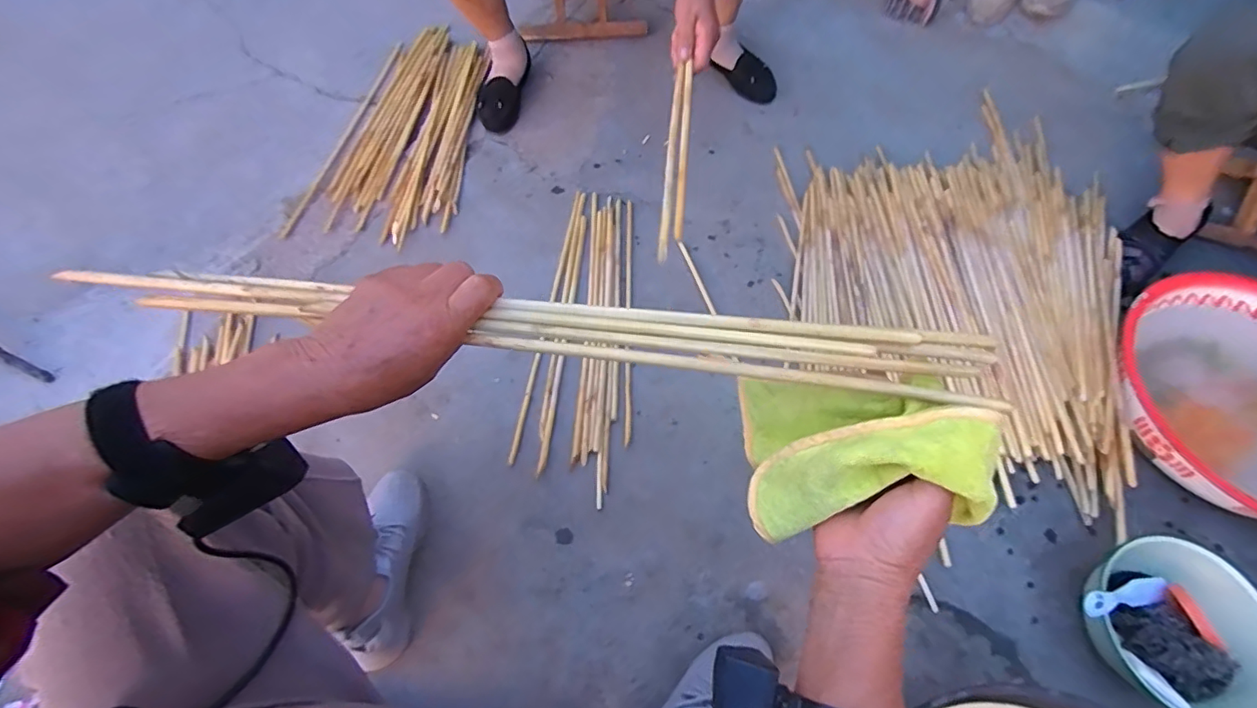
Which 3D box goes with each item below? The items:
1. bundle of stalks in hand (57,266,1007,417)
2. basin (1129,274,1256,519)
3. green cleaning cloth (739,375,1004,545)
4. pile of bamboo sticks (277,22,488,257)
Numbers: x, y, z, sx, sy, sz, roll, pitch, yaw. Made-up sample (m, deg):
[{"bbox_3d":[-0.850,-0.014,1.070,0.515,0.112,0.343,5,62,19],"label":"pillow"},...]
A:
[{"bbox_3d":[-0.052,-0.014,0.370,0.593,0.024,0.049,6,64,0],"label":"bundle of stalks in hand"},{"bbox_3d":[0.909,0.067,0.801,0.362,0.113,0.386,19,66,10],"label":"basin"},{"bbox_3d":[0.145,0.057,0.354,0.123,0.105,0.112,4,64,3],"label":"green cleaning cloth"},{"bbox_3d":[-0.469,-0.473,1.120,0.309,0.033,0.590,1,64,1],"label":"pile of bamboo sticks"}]

